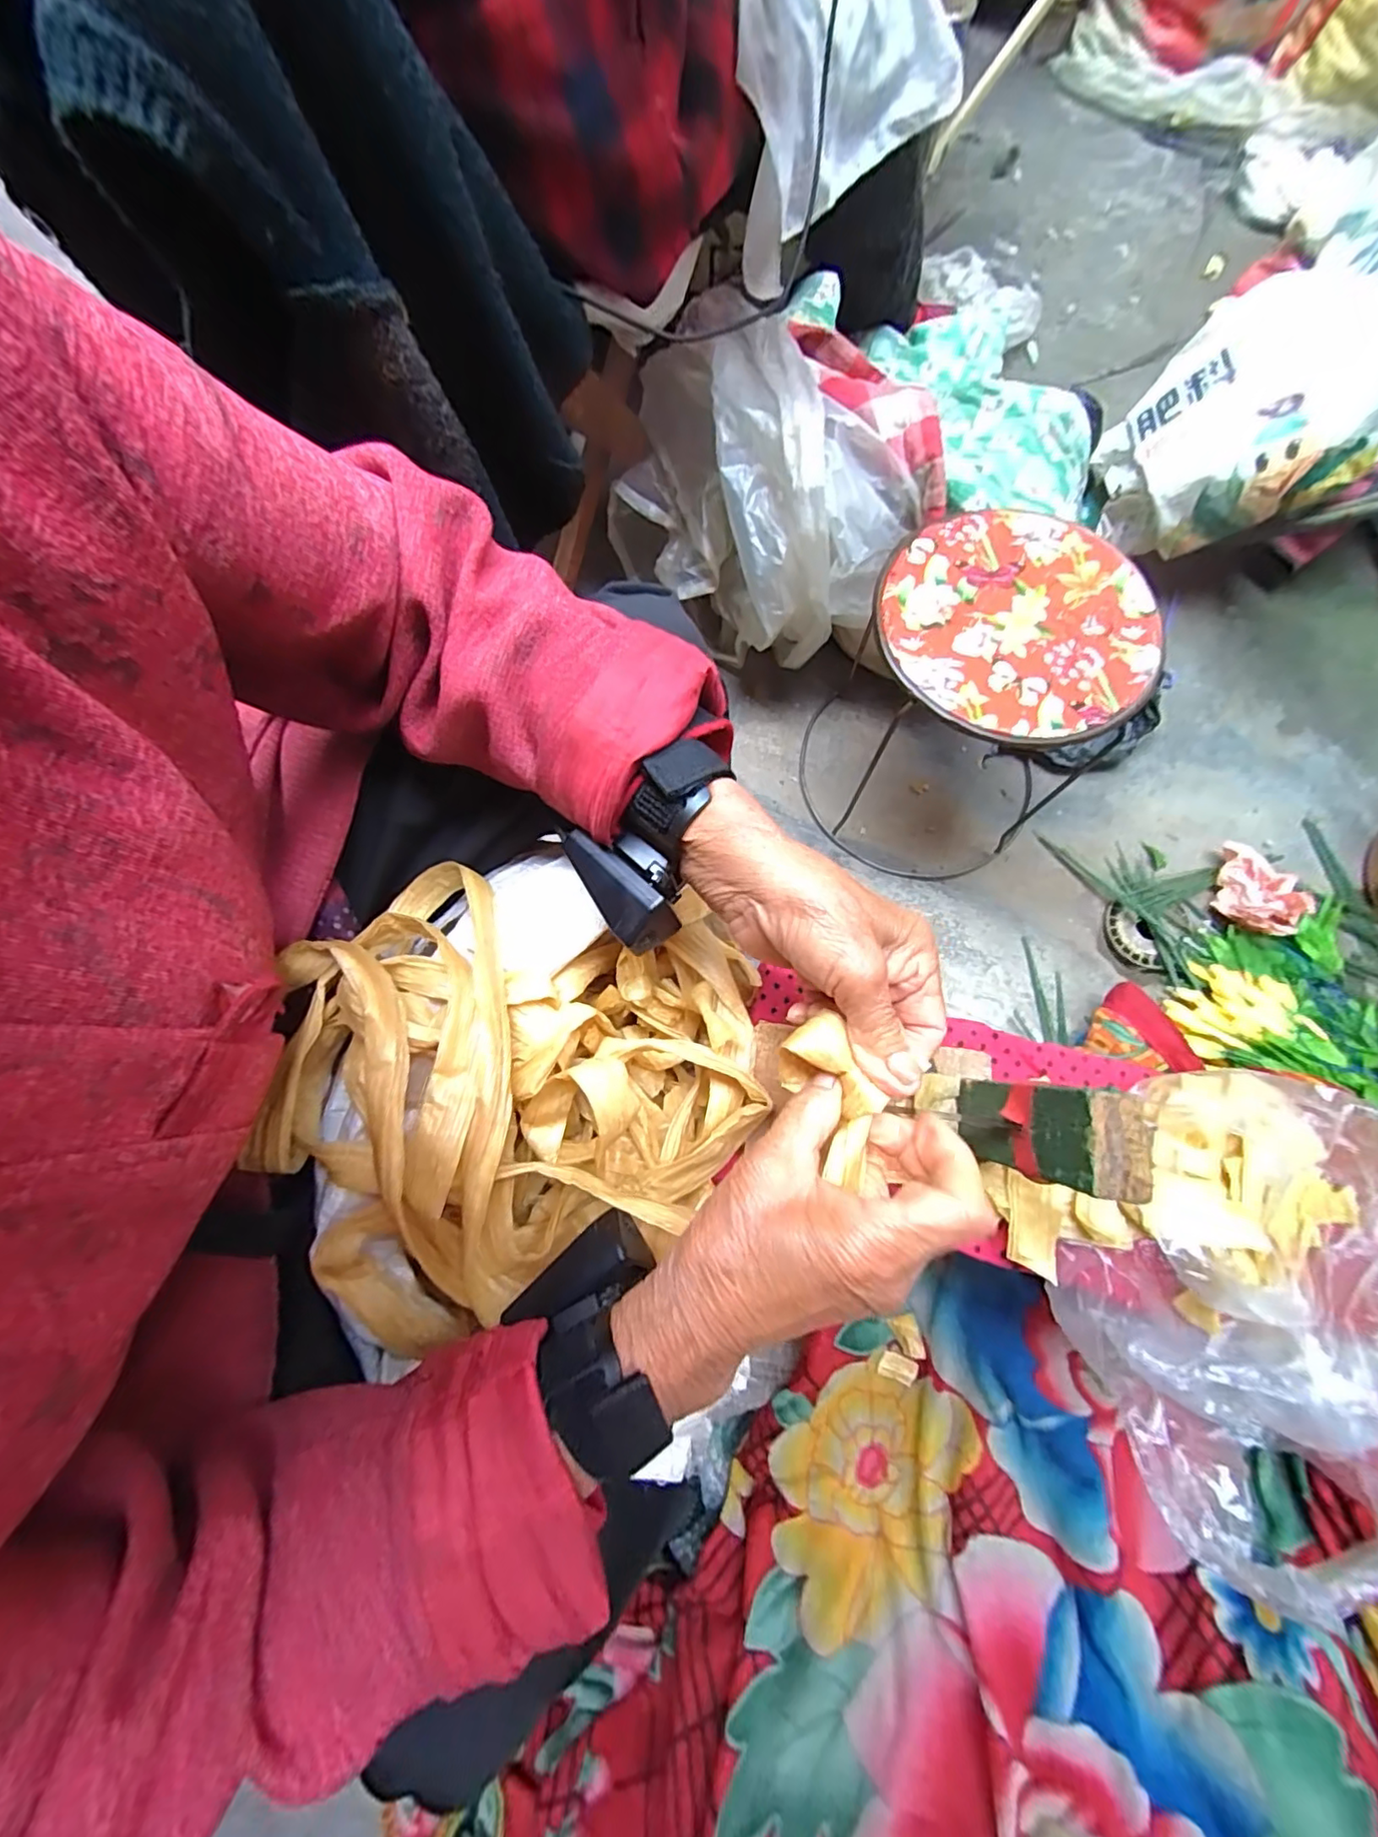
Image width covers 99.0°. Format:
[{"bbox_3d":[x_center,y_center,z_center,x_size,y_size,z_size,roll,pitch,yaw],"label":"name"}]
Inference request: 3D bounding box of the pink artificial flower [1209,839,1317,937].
[{"bbox_3d":[0.766,-0.037,0.790,0.088,0.066,0.129,23,79,6],"label":"pink artificial flower"}]

